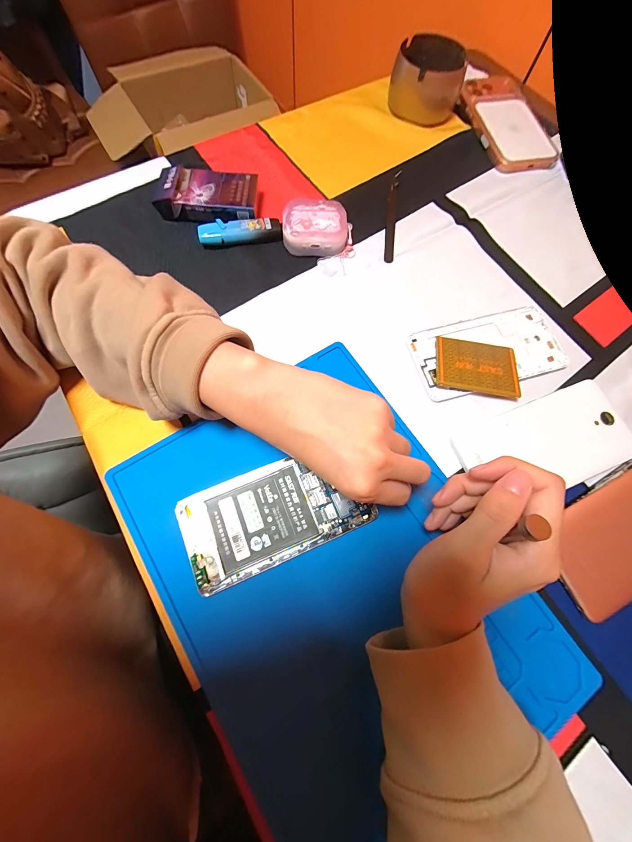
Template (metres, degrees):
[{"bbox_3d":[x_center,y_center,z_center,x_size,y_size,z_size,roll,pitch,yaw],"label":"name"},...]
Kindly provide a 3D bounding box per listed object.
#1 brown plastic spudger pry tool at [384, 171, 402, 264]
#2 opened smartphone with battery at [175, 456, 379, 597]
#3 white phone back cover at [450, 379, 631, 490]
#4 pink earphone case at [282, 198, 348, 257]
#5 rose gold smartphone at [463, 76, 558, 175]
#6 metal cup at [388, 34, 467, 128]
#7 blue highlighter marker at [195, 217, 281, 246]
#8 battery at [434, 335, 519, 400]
[{"bbox_3d":[0.083,-0.226,0.334,0.011,0.010,0.124,7,72,0],"label":"brown plastic spudger pry tool"},{"bbox_3d":[-0.032,0.070,0.234,0.134,0.006,0.070,-21,74,-9],"label":"opened smartphone with battery"},{"bbox_3d":[0.199,0.019,0.261,0.145,0.007,0.074,-20,74,-9],"label":"white phone back cover"},{"bbox_3d":[-0.001,-0.197,0.314,0.064,0.027,0.047,0,72,-3],"label":"pink earphone case"},{"bbox_3d":[0.247,-0.383,0.392,0.081,0.015,0.157,-14,75,2],"label":"rose gold smartphone"},{"bbox_3d":[0.142,-0.436,0.389,0.086,0.047,0.084,1,72,-2],"label":"metal cup"},{"bbox_3d":[-0.078,-0.196,0.317,0.083,0.016,0.022,-12,73,-6],"label":"blue highlighter marker"},{"bbox_3d":[0.147,-0.051,0.280,0.072,0.009,0.055,8,72,0],"label":"battery"}]

